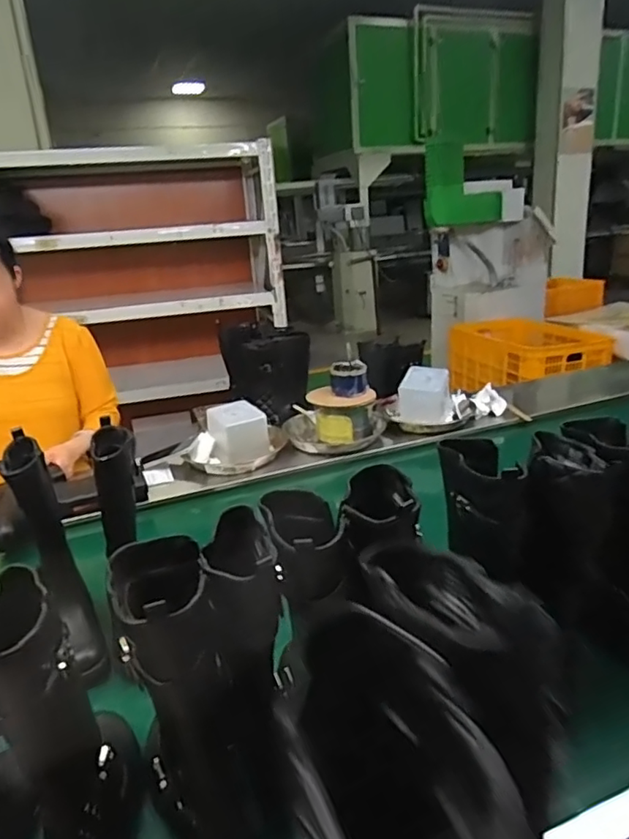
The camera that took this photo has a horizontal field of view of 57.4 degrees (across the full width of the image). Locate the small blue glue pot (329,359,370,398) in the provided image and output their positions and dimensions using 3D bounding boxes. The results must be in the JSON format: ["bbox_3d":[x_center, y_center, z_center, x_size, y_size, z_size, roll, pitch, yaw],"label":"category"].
[{"bbox_3d":[0.081,-0.097,1.358,0.087,0.066,0.079,-4,20,0],"label":"small blue glue pot"}]

